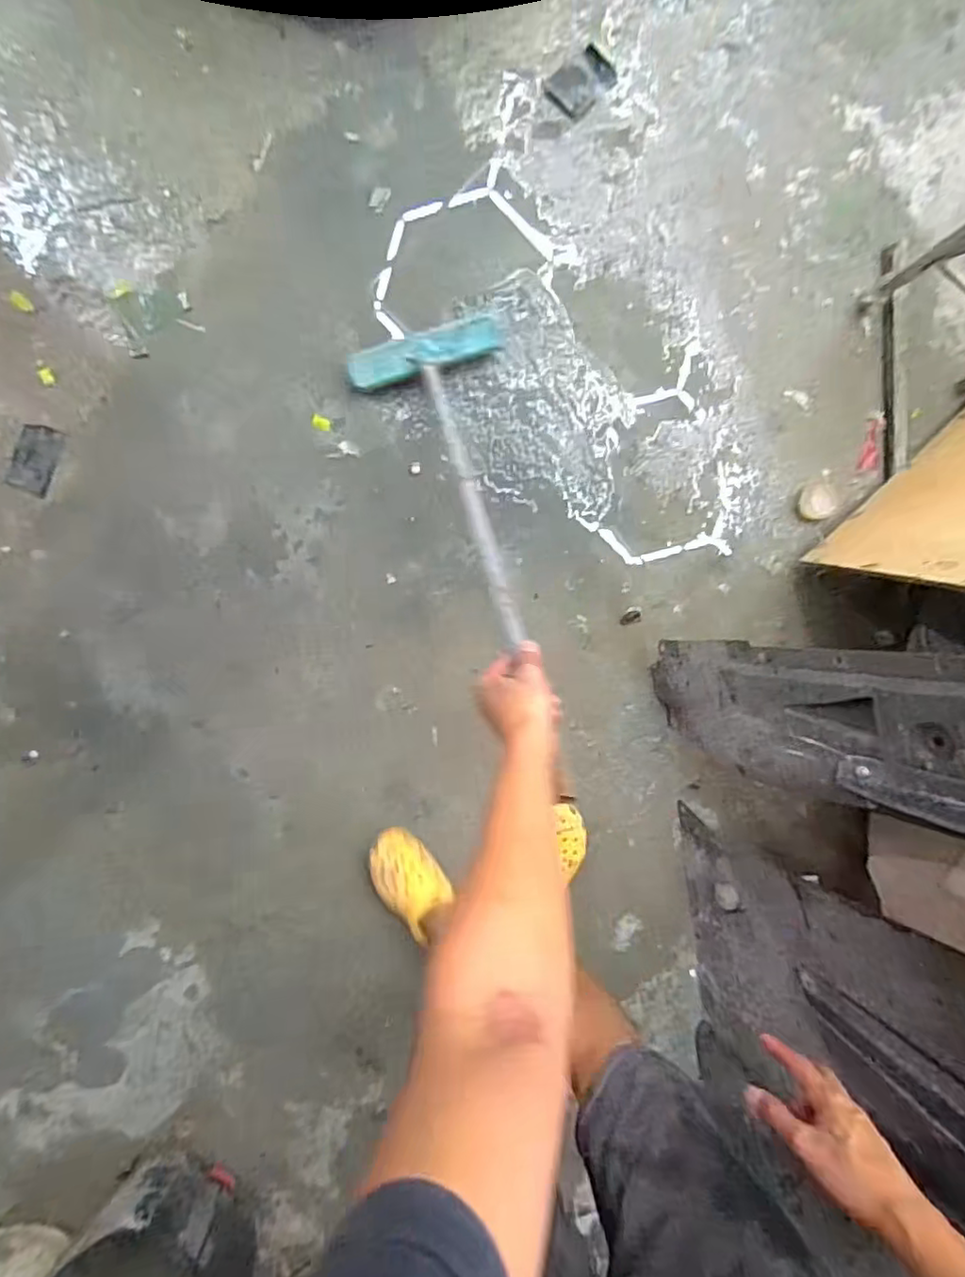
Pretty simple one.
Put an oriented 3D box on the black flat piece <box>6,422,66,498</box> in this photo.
[{"bbox_3d":[-0.765,-0.305,1.065,0.076,0.004,0.116,21,95,-2],"label":"black flat piece"}]

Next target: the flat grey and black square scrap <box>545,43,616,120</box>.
[{"bbox_3d":[0.160,-0.898,1.008,0.099,0.011,0.078,-44,94,4],"label":"flat grey and black square scrap"}]

